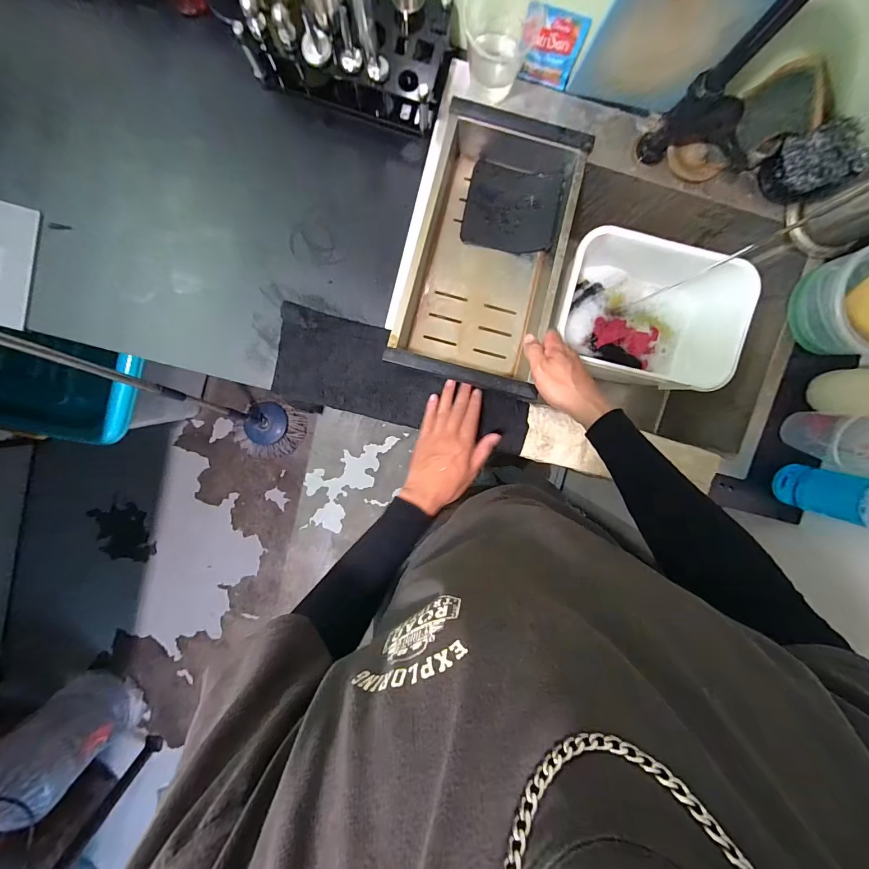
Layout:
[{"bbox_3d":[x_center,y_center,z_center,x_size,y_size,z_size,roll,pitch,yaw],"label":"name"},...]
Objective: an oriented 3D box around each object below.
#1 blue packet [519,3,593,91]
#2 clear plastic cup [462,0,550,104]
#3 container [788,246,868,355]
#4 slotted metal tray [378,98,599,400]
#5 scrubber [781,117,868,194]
[{"bbox_3d":[0.144,-0.479,0.466,0.071,0.082,0.017,11,85,0],"label":"blue packet"},{"bbox_3d":[0.080,-0.488,0.453,0.086,0.084,0.088,0,96,-2],"label":"clear plastic cup"},{"bbox_3d":[0.578,-0.179,0.500,0.116,0.083,0.131,-7,96,-2],"label":"container"},{"bbox_3d":[0.074,-0.246,0.511,0.191,0.065,0.365,14,87,-2],"label":"slotted metal tray"},{"bbox_3d":[0.480,-0.344,0.456,0.039,0.071,0.073,-27,96,1],"label":"scrubber"}]

